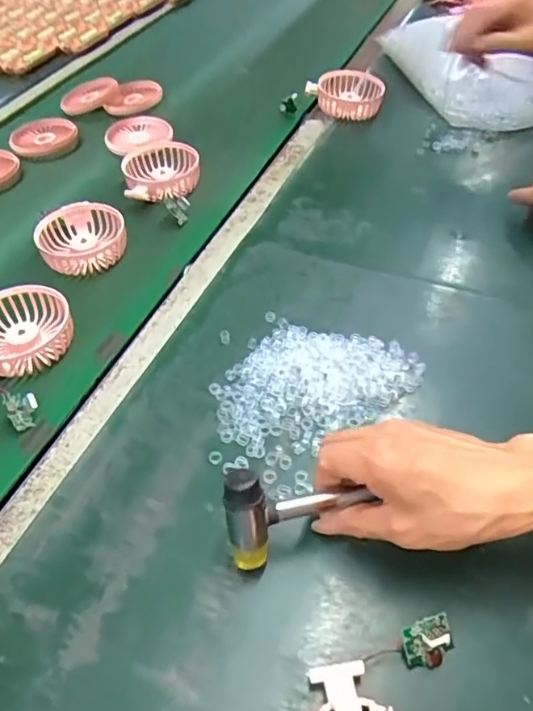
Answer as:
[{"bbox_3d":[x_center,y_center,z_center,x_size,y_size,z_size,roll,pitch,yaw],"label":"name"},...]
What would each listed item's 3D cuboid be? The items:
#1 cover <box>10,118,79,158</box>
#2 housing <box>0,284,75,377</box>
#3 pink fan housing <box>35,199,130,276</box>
[{"bbox_3d":[-0.299,-0.292,0.756,0.086,0.015,0.089,-10,49,-8],"label":"cover"},{"bbox_3d":[-0.217,-0.015,0.497,0.092,0.044,0.091,-19,51,-15],"label":"housing"},{"bbox_3d":[-0.192,-0.121,0.587,0.087,0.033,0.091,0,48,0],"label":"pink fan housing"}]

